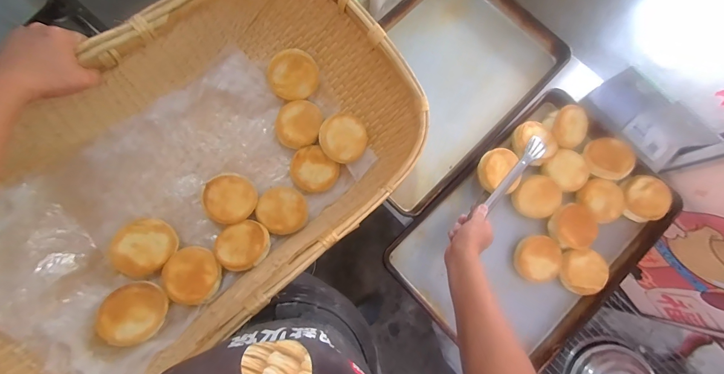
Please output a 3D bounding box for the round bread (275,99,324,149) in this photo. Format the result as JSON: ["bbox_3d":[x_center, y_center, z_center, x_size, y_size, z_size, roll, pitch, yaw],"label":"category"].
[{"bbox_3d":[-0.136,-0.132,0.705,0.088,0.028,0.103,19,78,-19],"label":"round bread"}]

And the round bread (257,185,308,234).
[{"bbox_3d":[-0.162,0.046,0.672,0.095,0.022,0.100,0,77,1],"label":"round bread"}]

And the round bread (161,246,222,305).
[{"bbox_3d":[-0.313,0.164,0.612,0.098,0.018,0.098,5,74,-16],"label":"round bread"}]

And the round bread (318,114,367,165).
[{"bbox_3d":[-0.040,-0.103,0.698,0.099,0.035,0.099,-2,97,-15],"label":"round bread"}]

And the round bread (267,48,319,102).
[{"bbox_3d":[-0.141,-0.230,0.683,0.099,0.021,0.097,-6,124,-9],"label":"round bread"}]

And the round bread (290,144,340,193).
[{"bbox_3d":[-0.103,-0.037,0.711,0.095,0.032,0.095,0,90,-1],"label":"round bread"}]

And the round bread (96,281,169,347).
[{"bbox_3d":[-0.387,0.213,0.559,0.095,0.023,0.099,28,65,-21],"label":"round bread"}]

